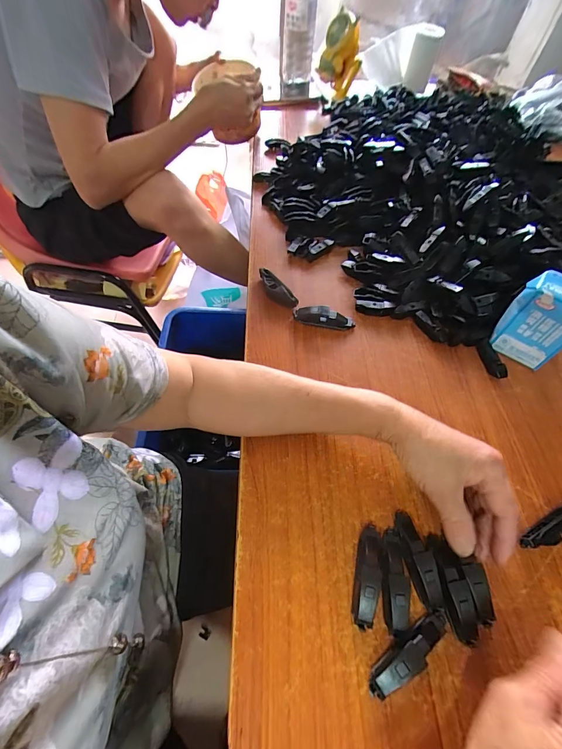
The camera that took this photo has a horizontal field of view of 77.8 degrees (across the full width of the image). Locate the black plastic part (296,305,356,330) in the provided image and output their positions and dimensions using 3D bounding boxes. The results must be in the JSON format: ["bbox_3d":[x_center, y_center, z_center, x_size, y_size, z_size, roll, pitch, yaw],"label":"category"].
[{"bbox_3d":[0.058,-0.075,0.458,0.078,0.025,0.017,11,58,3],"label":"black plastic part"}]

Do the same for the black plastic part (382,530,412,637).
[{"bbox_3d":[0.098,0.176,0.304,0.020,0.023,0.080,6,58,1],"label":"black plastic part"}]

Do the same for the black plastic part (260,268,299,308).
[{"bbox_3d":[-0.009,-0.119,0.485,0.021,0.025,0.078,-37,67,-23],"label":"black plastic part"}]

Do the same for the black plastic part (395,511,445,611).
[{"bbox_3d":[0.123,0.166,0.314,0.024,0.022,0.079,-7,59,-8],"label":"black plastic part"}]

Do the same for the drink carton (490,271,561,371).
[{"bbox_3d":[0.306,-0.065,0.404,0.046,0.127,0.076,-33,65,-21],"label":"drink carton"}]

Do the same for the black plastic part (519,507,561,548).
[{"bbox_3d":[0.262,0.147,0.332,0.076,0.021,0.023,-20,61,-15],"label":"black plastic part"}]

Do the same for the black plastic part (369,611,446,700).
[{"bbox_3d":[0.104,0.221,0.278,0.082,0.020,0.021,-26,63,-18],"label":"black plastic part"}]

